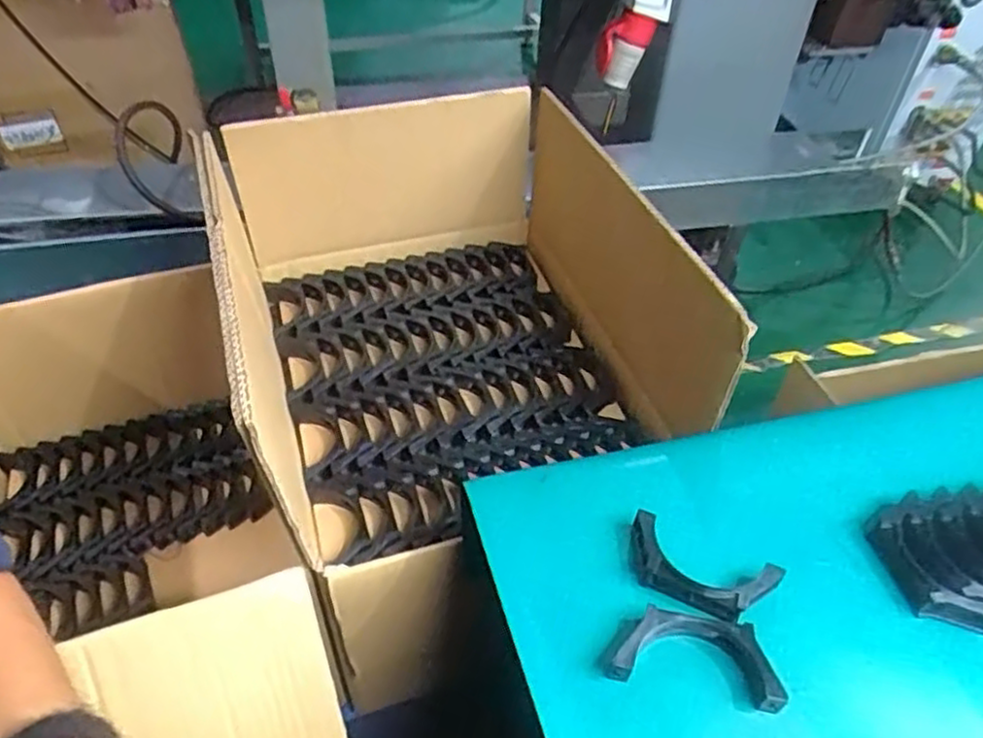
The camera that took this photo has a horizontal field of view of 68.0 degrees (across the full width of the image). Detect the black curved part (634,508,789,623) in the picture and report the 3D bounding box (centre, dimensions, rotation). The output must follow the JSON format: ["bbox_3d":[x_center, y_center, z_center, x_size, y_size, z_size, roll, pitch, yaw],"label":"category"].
[{"bbox_3d":[0.129,0.128,0.452,0.092,0.022,0.046,18,47,15],"label":"black curved part"}]

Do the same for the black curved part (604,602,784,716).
[{"bbox_3d":[0.116,0.164,0.418,0.094,0.018,0.041,9,46,7],"label":"black curved part"}]

